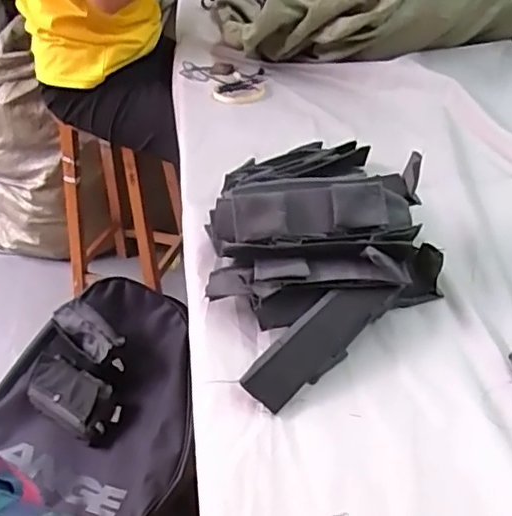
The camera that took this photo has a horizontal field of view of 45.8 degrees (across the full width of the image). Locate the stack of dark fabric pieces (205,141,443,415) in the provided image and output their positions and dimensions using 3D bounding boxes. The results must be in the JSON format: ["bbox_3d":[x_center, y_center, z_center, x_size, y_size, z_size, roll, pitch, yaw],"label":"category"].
[{"bbox_3d":[0.082,-0.002,0.588,0.241,0.112,0.227,-10,38,-13],"label":"stack of dark fabric pieces"}]

